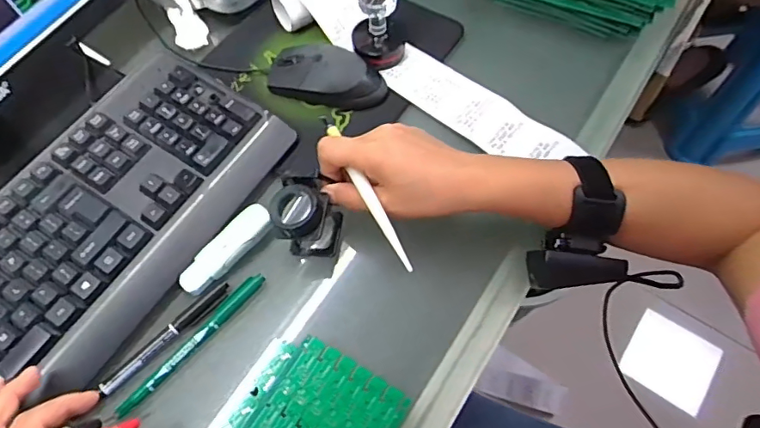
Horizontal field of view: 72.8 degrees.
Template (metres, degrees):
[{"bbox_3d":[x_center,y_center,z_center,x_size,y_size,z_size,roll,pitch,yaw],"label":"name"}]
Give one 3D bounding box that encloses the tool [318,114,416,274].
[{"bbox_3d":[-0.010,-0.016,0.380,0.008,0.007,0.136,-25,67,-11],"label":"tool"}]

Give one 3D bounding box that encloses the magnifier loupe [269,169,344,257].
[{"bbox_3d":[-0.058,0.001,0.407,0.048,0.057,0.049,-1,63,1],"label":"magnifier loupe"}]

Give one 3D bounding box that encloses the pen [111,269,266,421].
[{"bbox_3d":[-0.139,0.095,0.387,0.012,0.010,0.134,37,70,18],"label":"pen"}]

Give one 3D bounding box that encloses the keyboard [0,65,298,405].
[{"bbox_3d":[-0.253,0.046,0.396,0.164,0.034,0.423,34,68,17],"label":"keyboard"}]

